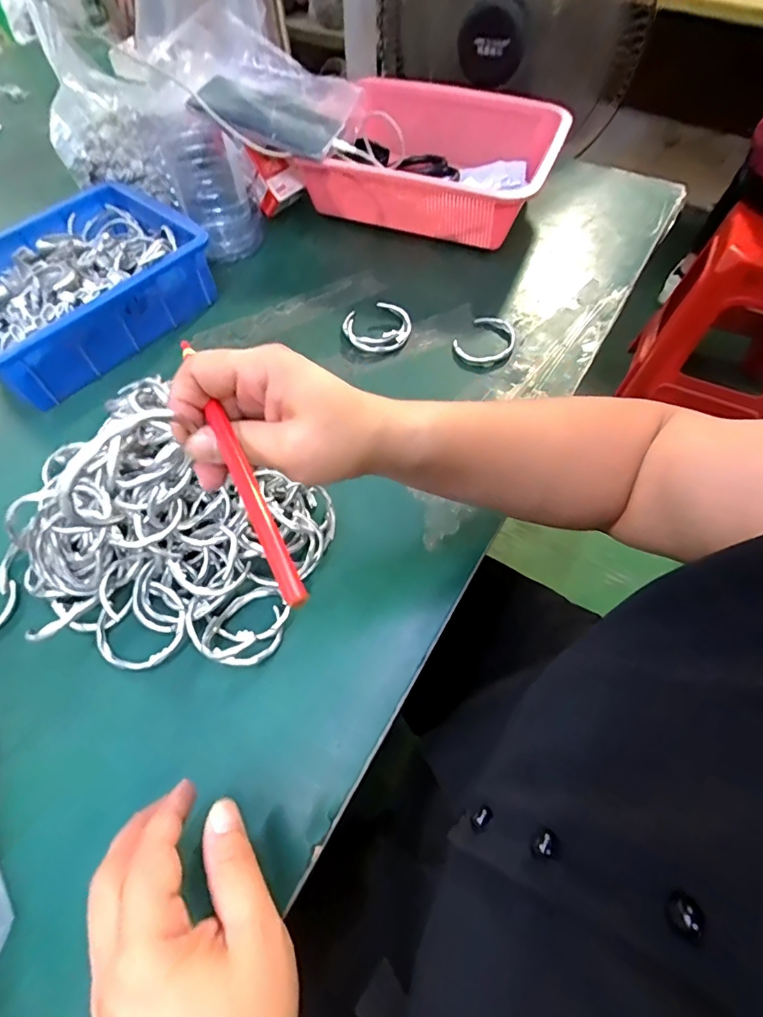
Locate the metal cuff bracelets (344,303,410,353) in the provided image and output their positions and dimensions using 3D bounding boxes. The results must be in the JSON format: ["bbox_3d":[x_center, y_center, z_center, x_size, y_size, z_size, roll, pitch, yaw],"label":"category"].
[{"bbox_3d":[-0.002,-0.186,0.508,0.066,0.017,0.060,-17,60,-9],"label":"metal cuff bracelets"}]

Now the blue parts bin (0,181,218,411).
[{"bbox_3d":[-0.315,-0.226,0.503,0.172,0.078,0.236,38,67,21],"label":"blue parts bin"}]

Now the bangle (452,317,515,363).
[{"bbox_3d":[0.108,-0.171,0.498,0.053,0.007,0.065,30,64,17],"label":"bangle"}]

